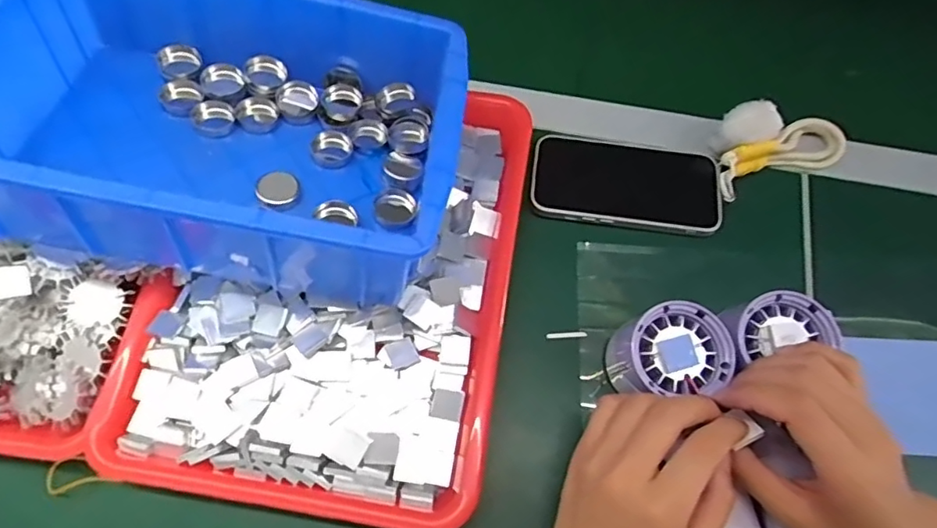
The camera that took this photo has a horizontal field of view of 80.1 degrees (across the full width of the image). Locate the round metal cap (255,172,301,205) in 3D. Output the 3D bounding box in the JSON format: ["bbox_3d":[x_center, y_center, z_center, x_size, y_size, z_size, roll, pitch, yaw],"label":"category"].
[{"bbox_3d":[-0.134,-0.052,0.391,0.027,0.008,0.028,0,65,-1],"label":"round metal cap"}]

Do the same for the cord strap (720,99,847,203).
[{"bbox_3d":[0.251,-0.103,0.451,0.120,0.048,0.061,-20,67,-10],"label":"cord strap"}]

